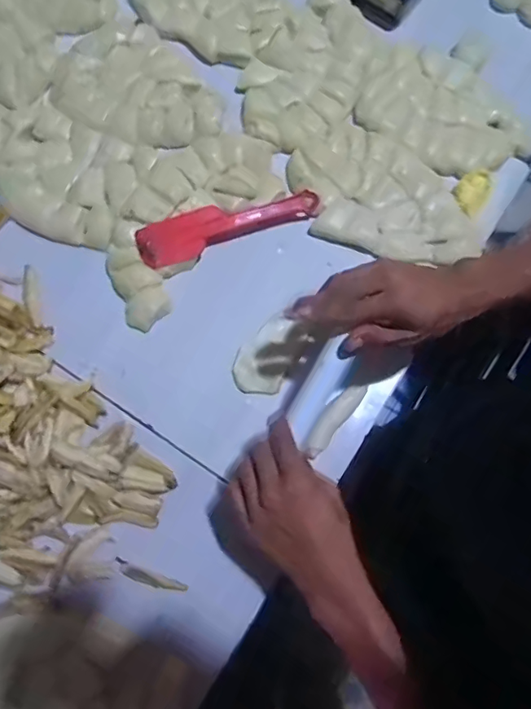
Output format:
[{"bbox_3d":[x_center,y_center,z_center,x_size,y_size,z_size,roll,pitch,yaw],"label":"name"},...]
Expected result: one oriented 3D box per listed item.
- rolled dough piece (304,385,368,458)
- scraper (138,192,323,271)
[{"bbox_3d":[0.070,0.065,0.515,0.023,0.013,0.086,38,80,7],"label":"rolled dough piece"},{"bbox_3d":[-0.039,-0.142,0.544,0.196,0.019,0.043,-19,79,-5],"label":"scraper"}]

